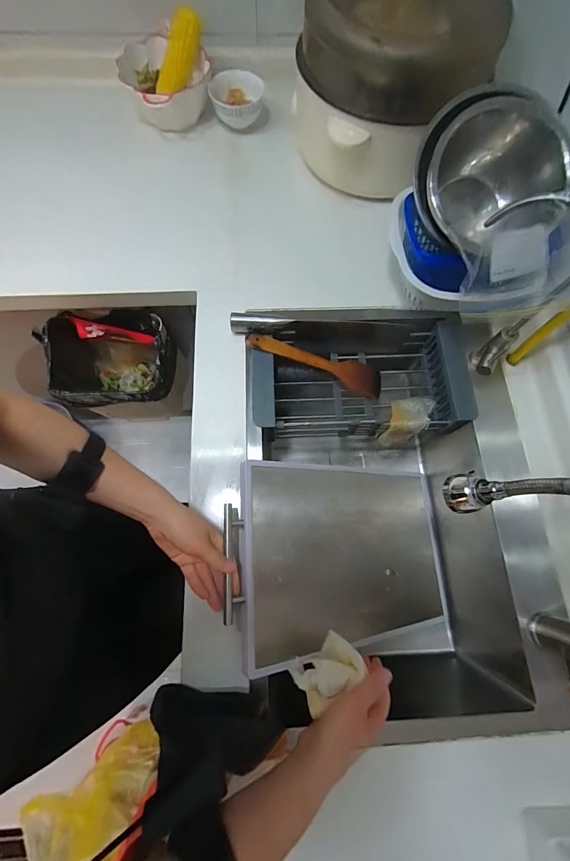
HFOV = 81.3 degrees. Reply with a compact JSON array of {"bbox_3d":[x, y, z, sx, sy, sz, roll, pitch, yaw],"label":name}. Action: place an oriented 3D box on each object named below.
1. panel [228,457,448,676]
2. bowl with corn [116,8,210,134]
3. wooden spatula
[{"bbox_3d":[0.109,0.196,0.548,0.430,0.025,0.270,7,72,-28],"label":"panel"},{"bbox_3d":[-0.238,-0.712,0.664,0.164,0.123,0.157,0,73,-1],"label":"bowl with corn"},{"bbox_3d":[0.063,-0.119,0.610,0.271,0.025,0.055,15,72,-18],"label":"wooden spatula"}]

